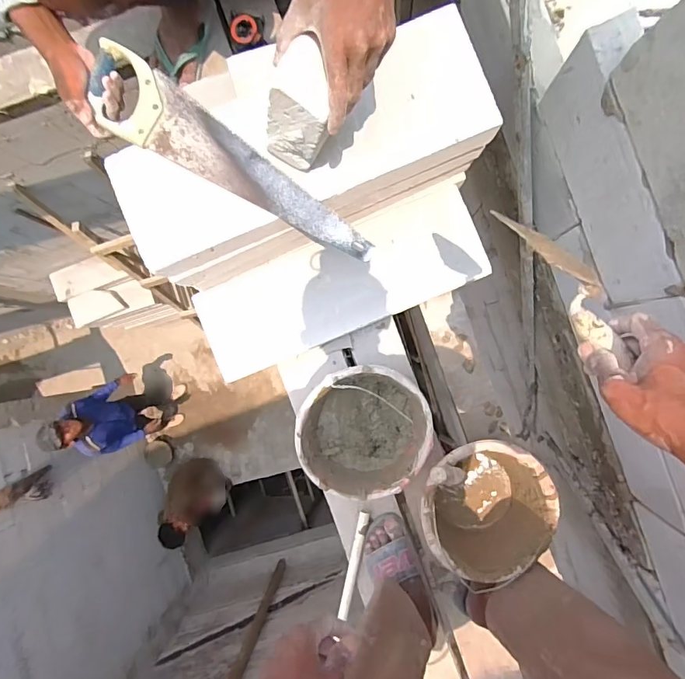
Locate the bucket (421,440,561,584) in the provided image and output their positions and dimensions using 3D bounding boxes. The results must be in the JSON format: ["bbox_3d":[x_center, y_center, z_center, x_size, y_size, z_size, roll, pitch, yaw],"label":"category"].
[{"bbox_3d":[0.280,0.326,0.845,0.247,0.222,0.257,0,90,5],"label":"bucket"}]

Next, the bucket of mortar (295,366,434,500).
[{"bbox_3d":[0.045,0.175,0.881,0.231,0.158,0.247,0,90,5],"label":"bucket of mortar"}]

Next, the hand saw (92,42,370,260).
[{"bbox_3d":[-0.187,-0.267,0.685,0.511,0.031,0.110,39,93,4],"label":"hand saw"}]

